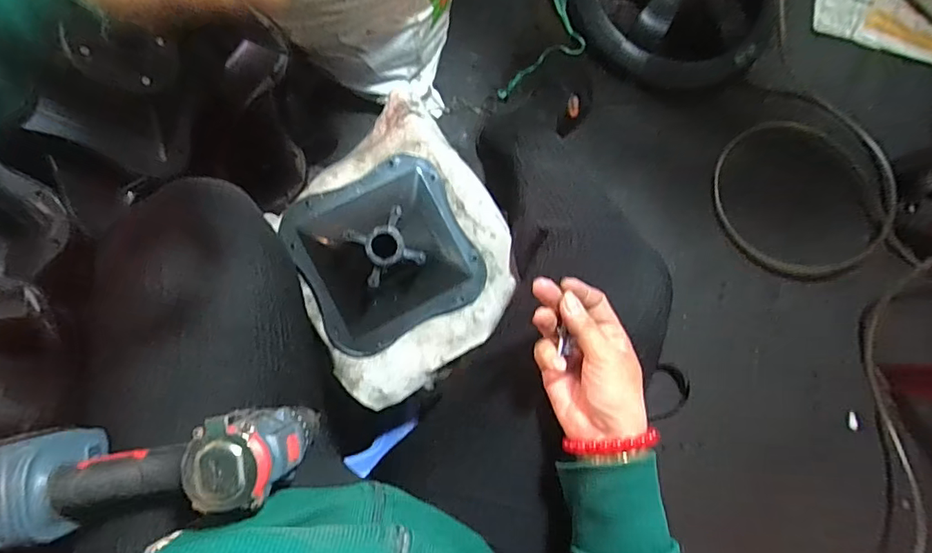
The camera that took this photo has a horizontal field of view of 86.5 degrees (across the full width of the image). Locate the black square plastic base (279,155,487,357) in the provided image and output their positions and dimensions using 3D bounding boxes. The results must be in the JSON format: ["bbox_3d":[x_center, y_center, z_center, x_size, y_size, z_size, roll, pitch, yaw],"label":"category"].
[{"bbox_3d":[-0.086,-0.028,0.521,0.181,0.070,0.177,-28,90,-8],"label":"black square plastic base"}]

